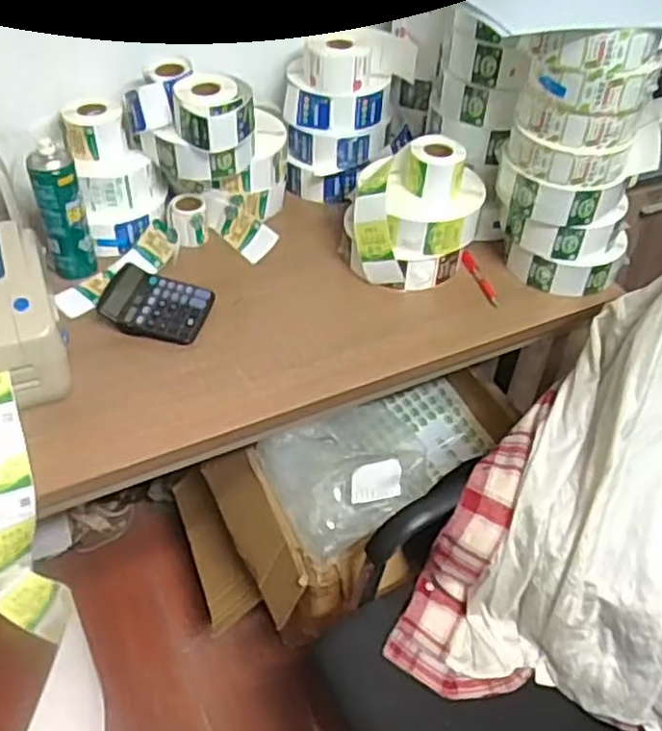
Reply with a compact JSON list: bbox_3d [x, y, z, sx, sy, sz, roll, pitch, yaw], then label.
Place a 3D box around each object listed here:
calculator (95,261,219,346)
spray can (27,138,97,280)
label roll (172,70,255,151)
[{"bbox_3d":[-0.264,-0.088,1.105,0.152,0.040,0.122,11,46,7],"label":"calculator"},{"bbox_3d":[-0.403,-0.230,1.108,0.064,0.210,0.057,-13,48,-16],"label":"spray can"},{"bbox_3d":[-0.176,-0.382,1.114,0.118,0.075,0.105,-6,46,-9],"label":"label roll"}]

